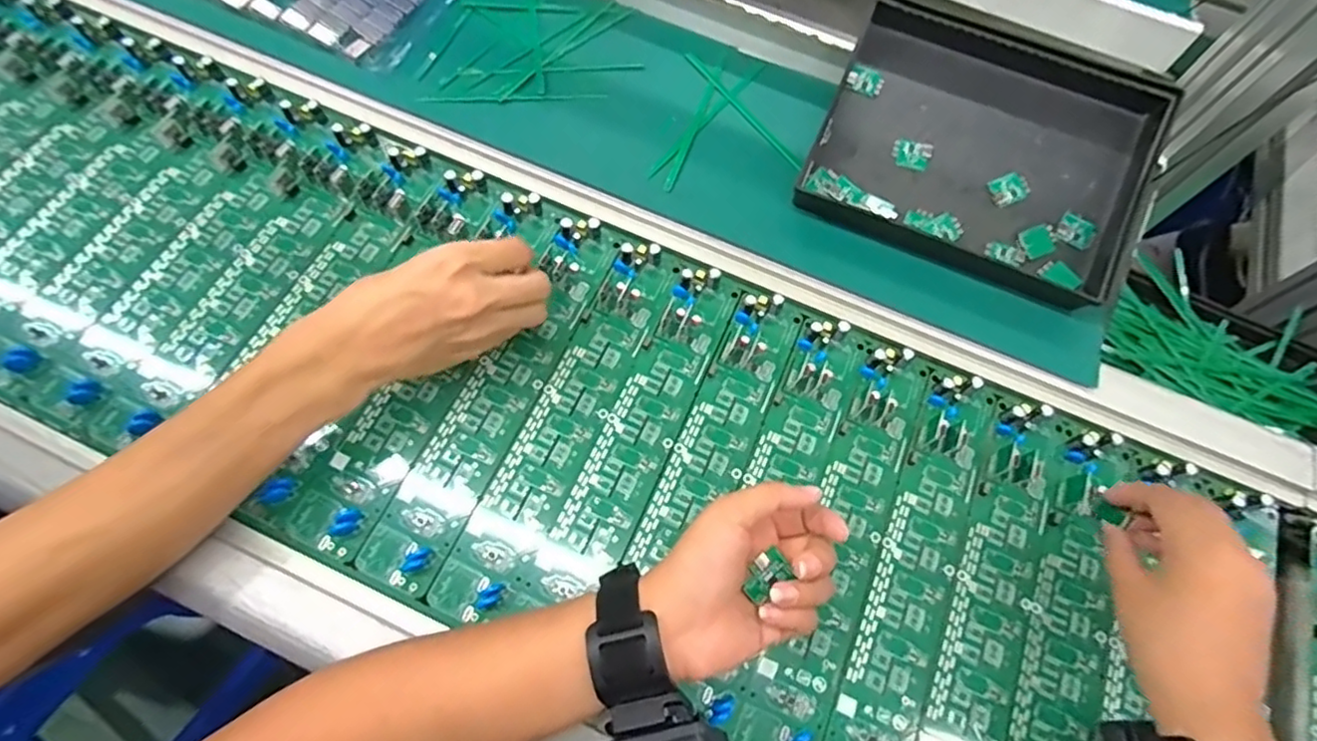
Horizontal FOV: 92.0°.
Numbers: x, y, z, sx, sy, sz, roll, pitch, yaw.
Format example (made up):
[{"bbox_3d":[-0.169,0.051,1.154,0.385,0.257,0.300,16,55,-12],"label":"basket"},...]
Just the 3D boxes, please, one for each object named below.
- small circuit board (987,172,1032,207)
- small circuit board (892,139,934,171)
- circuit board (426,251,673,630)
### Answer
[{"bbox_3d":[0.259,-0.134,0.468,0.028,0.004,0.021,-23,82,1],"label":"small circuit board"},{"bbox_3d":[0.190,-0.161,0.477,0.029,0.009,0.023,14,70,3],"label":"small circuit board"},{"bbox_3d":[-0.059,0.028,0.411,0.048,0.013,0.265,24,70,6],"label":"circuit board"}]

